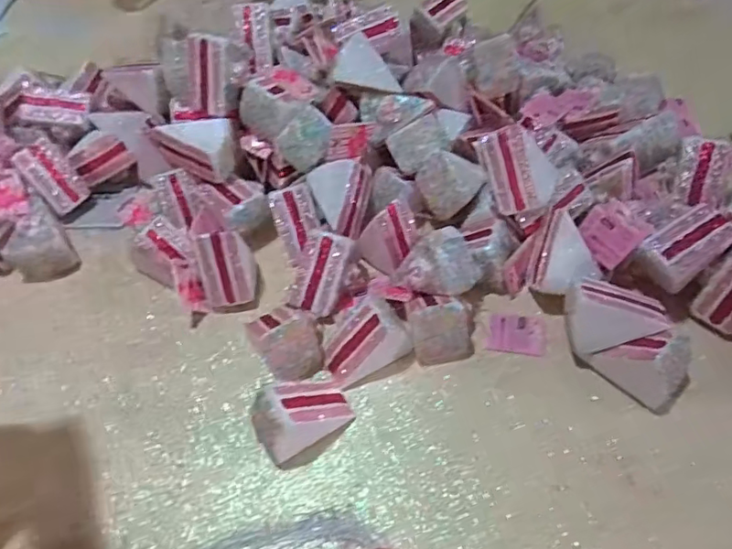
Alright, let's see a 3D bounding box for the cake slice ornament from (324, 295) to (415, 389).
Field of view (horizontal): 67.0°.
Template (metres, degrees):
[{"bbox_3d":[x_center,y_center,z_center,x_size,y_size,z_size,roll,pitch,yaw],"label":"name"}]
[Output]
[{"bbox_3d":[0.001,0.067,0.566,0.091,0.065,0.060,-26,57,-15],"label":"cake slice ornament"}]

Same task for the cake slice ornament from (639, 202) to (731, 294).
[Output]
[{"bbox_3d":[0.332,-0.030,0.570,0.098,0.058,0.053,-30,58,-18],"label":"cake slice ornament"}]

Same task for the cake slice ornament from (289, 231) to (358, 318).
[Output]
[{"bbox_3d":[-0.049,-0.003,0.610,0.053,0.053,0.078,22,58,18],"label":"cake slice ornament"}]

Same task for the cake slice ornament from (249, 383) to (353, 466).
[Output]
[{"bbox_3d":[-0.059,0.134,0.522,0.094,0.066,0.067,-21,55,-12],"label":"cake slice ornament"}]

